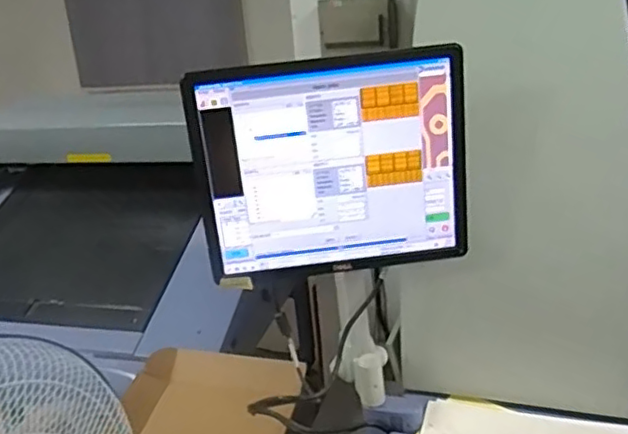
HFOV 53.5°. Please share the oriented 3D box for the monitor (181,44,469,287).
[{"bbox_3d":[0.025,-0.061,0.864,0.369,0.296,0.046,-6,20,-3],"label":"monitor"}]

